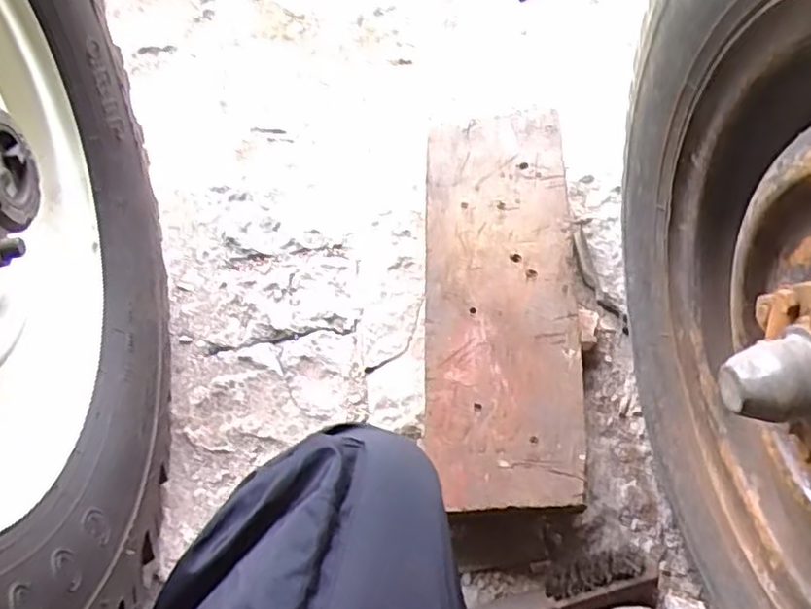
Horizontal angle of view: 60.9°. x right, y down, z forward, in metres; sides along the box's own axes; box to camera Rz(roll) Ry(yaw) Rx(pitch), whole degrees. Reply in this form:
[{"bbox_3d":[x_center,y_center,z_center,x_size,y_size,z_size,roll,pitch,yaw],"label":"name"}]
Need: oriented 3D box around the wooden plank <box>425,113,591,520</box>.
[{"bbox_3d":[0.103,-0.016,0.732,0.162,0.038,0.457,3,65,0],"label":"wooden plank"}]

